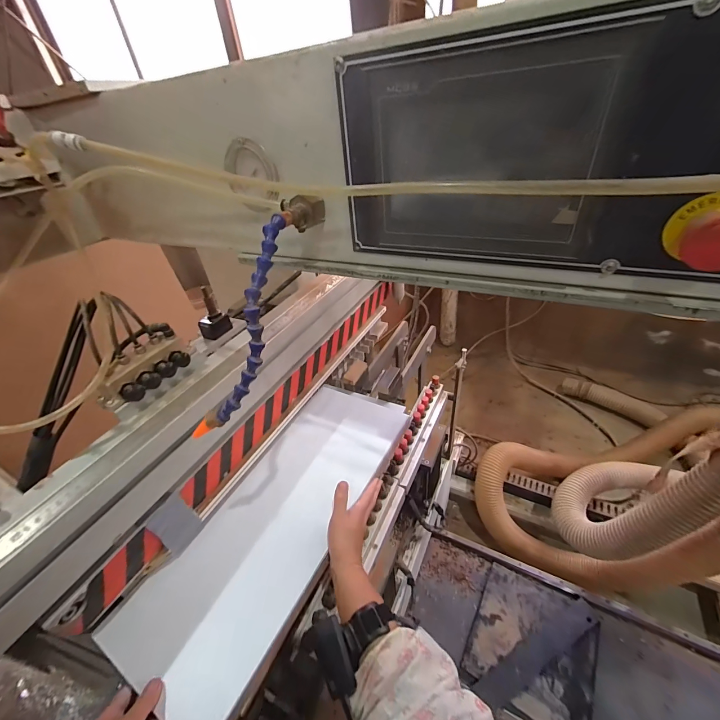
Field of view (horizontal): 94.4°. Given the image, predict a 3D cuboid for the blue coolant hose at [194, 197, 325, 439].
[{"bbox_3d":[-0.106,-0.049,0.347,0.050,0.069,0.282,16,85,27],"label":"blue coolant hose"}]

